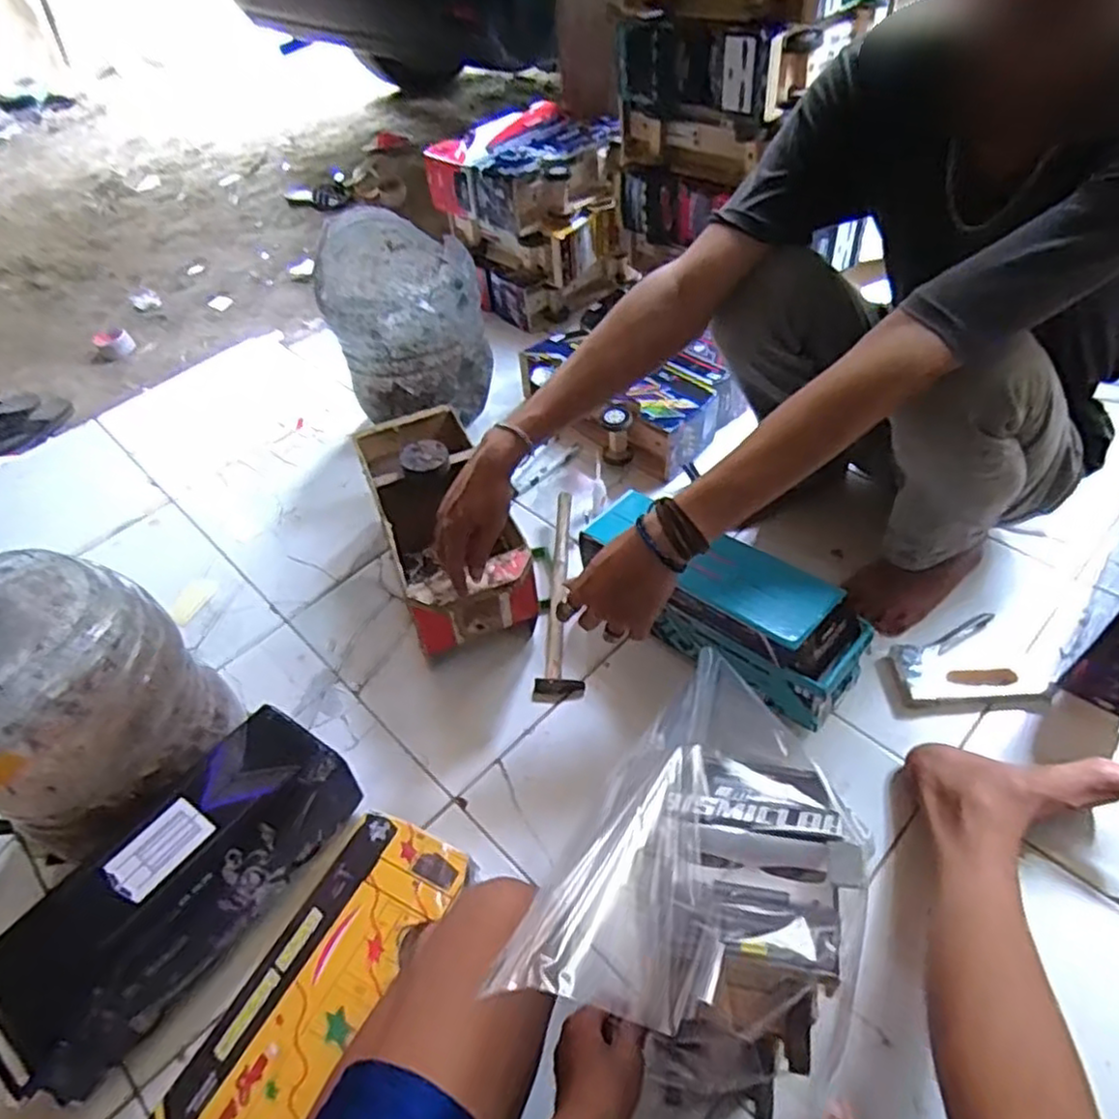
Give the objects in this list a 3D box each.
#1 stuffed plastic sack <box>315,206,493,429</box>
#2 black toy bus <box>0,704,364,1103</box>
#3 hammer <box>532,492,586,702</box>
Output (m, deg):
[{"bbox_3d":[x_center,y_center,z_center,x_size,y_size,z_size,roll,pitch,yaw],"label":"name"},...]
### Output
[{"bbox_3d":[-0.258,-0.402,1.209,0.247,0.289,0.218,-13,49,-5],"label":"stuffed plastic sack"},{"bbox_3d":[-0.384,0.337,0.728,0.117,0.163,0.361,25,56,25],"label":"black toy bus"},{"bbox_3d":[0.015,0.041,1.009,0.065,0.047,0.330,3,50,8],"label":"hammer"}]

